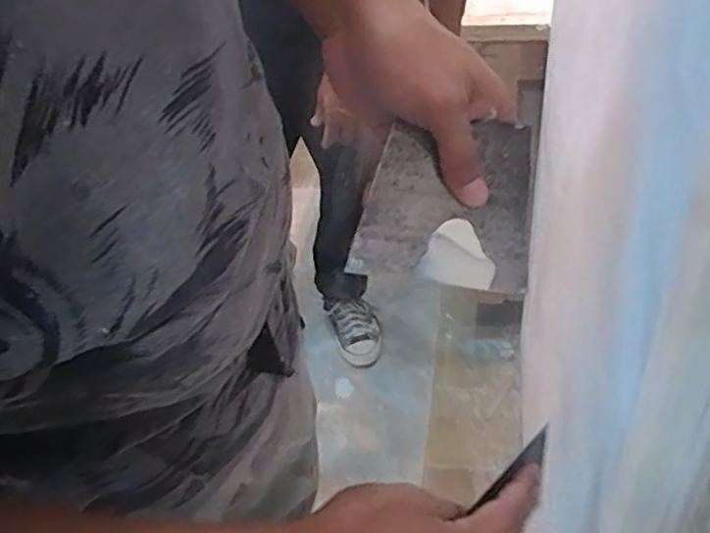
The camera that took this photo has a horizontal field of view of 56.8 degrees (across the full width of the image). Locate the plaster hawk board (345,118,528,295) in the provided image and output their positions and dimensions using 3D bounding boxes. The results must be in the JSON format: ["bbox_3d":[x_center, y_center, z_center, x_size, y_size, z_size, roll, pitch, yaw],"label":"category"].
[{"bbox_3d":[0.056,-0.037,0.388,0.104,0.095,0.007,7,8,-4],"label":"plaster hawk board"}]

